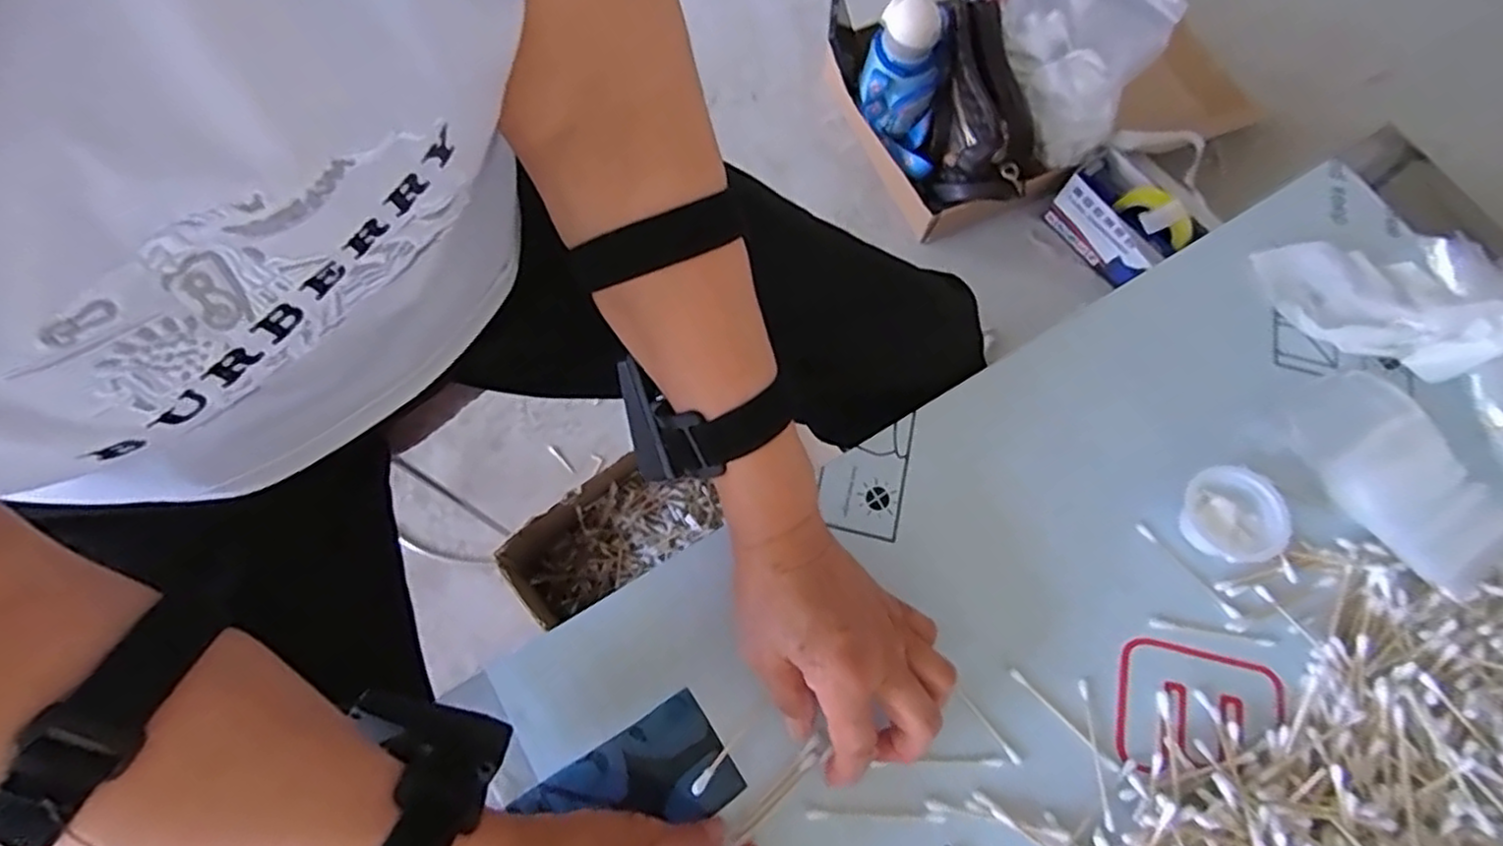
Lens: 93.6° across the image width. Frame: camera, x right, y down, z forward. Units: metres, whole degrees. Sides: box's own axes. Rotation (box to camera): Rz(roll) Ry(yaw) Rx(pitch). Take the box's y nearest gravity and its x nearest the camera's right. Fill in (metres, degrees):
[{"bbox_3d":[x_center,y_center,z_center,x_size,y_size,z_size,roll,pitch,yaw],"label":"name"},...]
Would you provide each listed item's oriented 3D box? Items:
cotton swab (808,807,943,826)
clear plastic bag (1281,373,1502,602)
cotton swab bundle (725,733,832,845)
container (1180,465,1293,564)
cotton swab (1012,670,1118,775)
[{"bbox_3d":[0.064,0.205,0.367,0.071,0.004,0.006,1,70,3],"label":"cotton swab"},{"bbox_3d":[0.392,0.031,0.425,0.073,0.022,0.137,-36,72,-11],"label":"clear plastic bag"},{"bbox_3d":[0.010,0.195,0.365,0.009,0.005,0.078,41,77,15],"label":"cotton swab bundle"},{"bbox_3d":[0.279,0.054,0.410,0.053,0.024,0.050,-1,70,2],"label":"container"},{"bbox_3d":[0.170,0.162,0.386,0.072,0.004,0.005,43,77,16],"label":"cotton swab"}]

